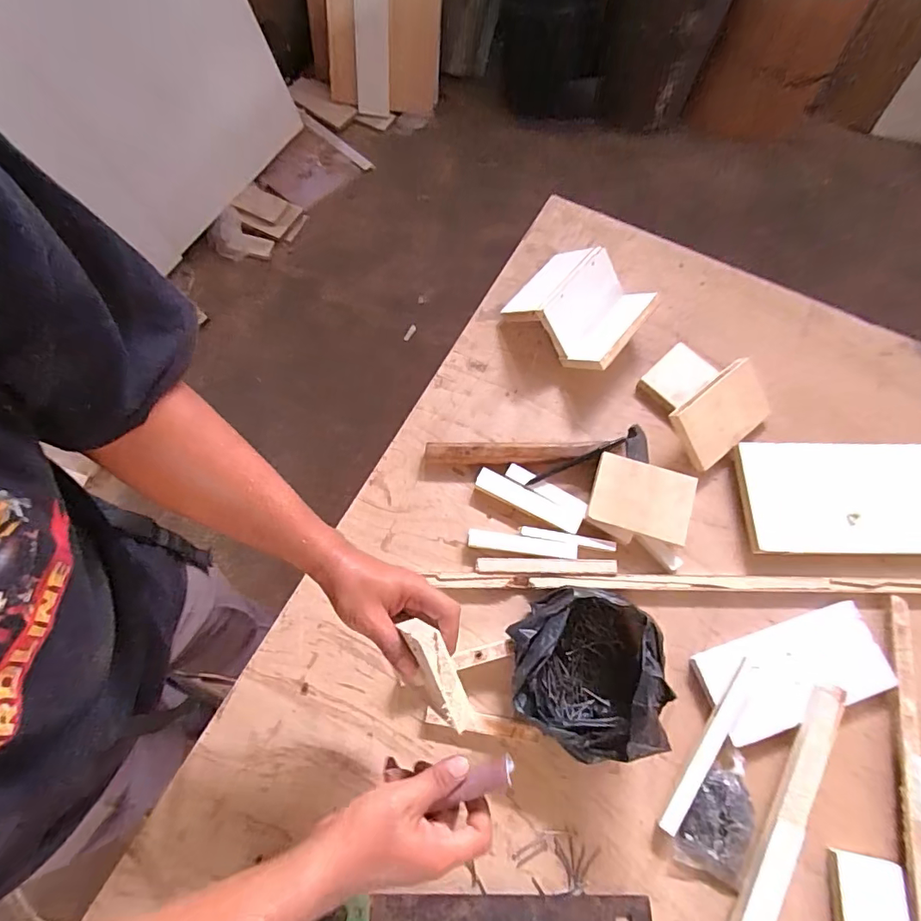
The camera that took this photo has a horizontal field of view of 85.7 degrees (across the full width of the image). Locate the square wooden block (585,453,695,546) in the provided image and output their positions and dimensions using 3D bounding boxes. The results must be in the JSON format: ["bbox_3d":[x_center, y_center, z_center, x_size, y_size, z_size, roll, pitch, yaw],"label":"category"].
[{"bbox_3d":[0.240,0.050,0.657,0.129,0.009,0.093,15,84,4],"label":"square wooden block"}]

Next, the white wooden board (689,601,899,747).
[{"bbox_3d":[0.406,0.254,0.597,0.221,0.015,0.100,-17,69,-4],"label":"white wooden board"}]

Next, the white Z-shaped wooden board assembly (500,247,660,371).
[{"bbox_3d":[0.178,-0.234,0.759,0.190,0.092,0.153,41,76,14],"label":"white Z-shaped wooden board assembly"}]

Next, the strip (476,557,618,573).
[{"bbox_3d":[0.113,0.138,0.651,0.182,0.005,0.018,0,69,3],"label":"strip"}]

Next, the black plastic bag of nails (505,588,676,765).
[{"bbox_3d":[0.143,0.242,0.572,0.163,0.080,0.185,4,71,3],"label":"black plastic bag of nails"}]

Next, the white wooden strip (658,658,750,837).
[{"bbox_3d":[0.286,0.327,0.569,0.018,0.013,0.206,32,74,13],"label":"white wooden strip"}]

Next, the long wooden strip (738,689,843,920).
[{"bbox_3d":[0.332,0.435,0.529,0.028,0.015,0.401,29,73,13],"label":"long wooden strip"}]

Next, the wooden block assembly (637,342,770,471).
[{"bbox_3d":[0.346,-0.093,0.712,0.151,0.056,0.165,-37,73,-11],"label":"wooden block assembly"}]

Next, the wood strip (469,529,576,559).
[{"bbox_3d":[0.083,0.112,0.662,0.143,0.007,0.024,8,70,6],"label":"wood strip"}]

